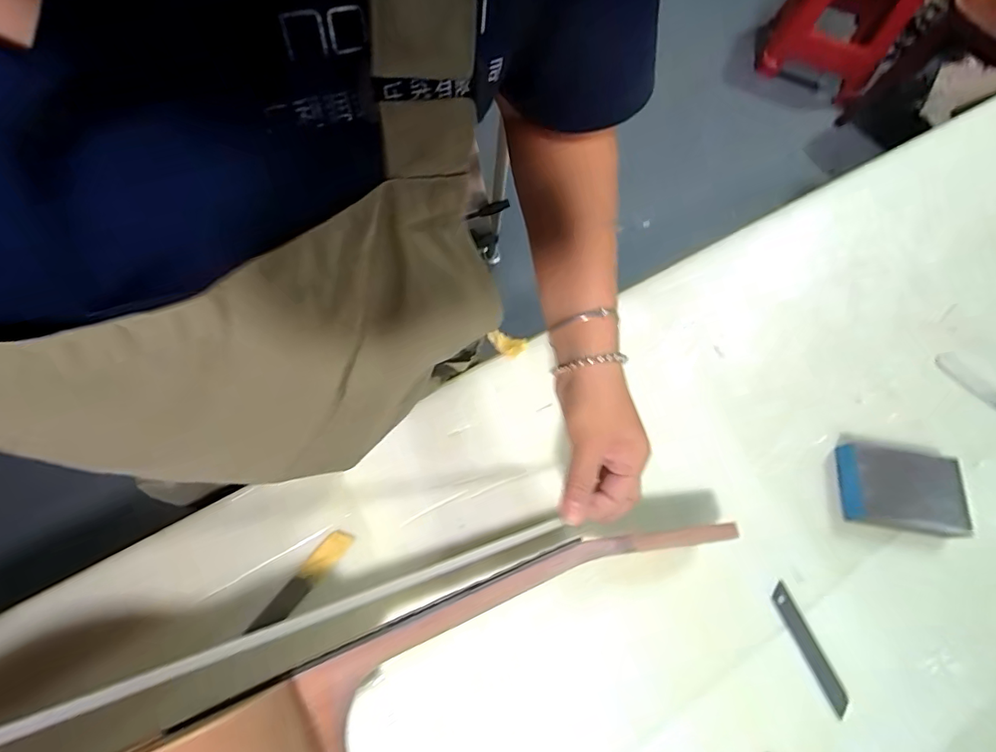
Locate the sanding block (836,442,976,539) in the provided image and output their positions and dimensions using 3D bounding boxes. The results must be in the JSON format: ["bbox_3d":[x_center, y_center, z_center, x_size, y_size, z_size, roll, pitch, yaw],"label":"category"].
[{"bbox_3d":[0.356,0.102,0.420,0.097,0.029,0.067,10,68,2],"label":"sanding block"}]

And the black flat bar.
[{"bbox_3d":[0.254,0.222,0.383,0.018,0.004,0.096,-19,70,-10],"label":"black flat bar"}]

